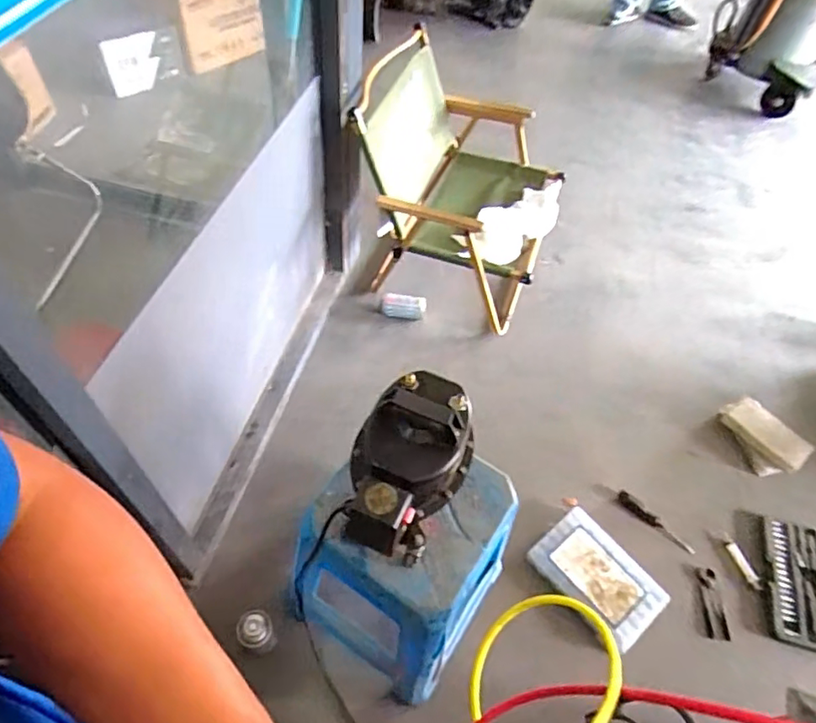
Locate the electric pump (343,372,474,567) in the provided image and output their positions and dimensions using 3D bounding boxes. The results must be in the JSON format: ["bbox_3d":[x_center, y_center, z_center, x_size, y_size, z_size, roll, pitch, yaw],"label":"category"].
[{"bbox_3d":[0.001,0.147,0.784,0.131,0.237,0.200,29,58,14],"label":"electric pump"}]

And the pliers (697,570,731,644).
[{"bbox_3d":[0.710,0.565,1.343,0.047,0.012,0.154,7,55,-1],"label":"pliers"}]

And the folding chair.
[{"bbox_3d":[0.154,-0.502,1.637,0.553,0.548,0.569,11,55,2],"label":"folding chair"}]

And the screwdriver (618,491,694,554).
[{"bbox_3d":[0.618,0.400,1.433,0.206,0.025,0.033,39,61,20],"label":"screwdriver"}]

